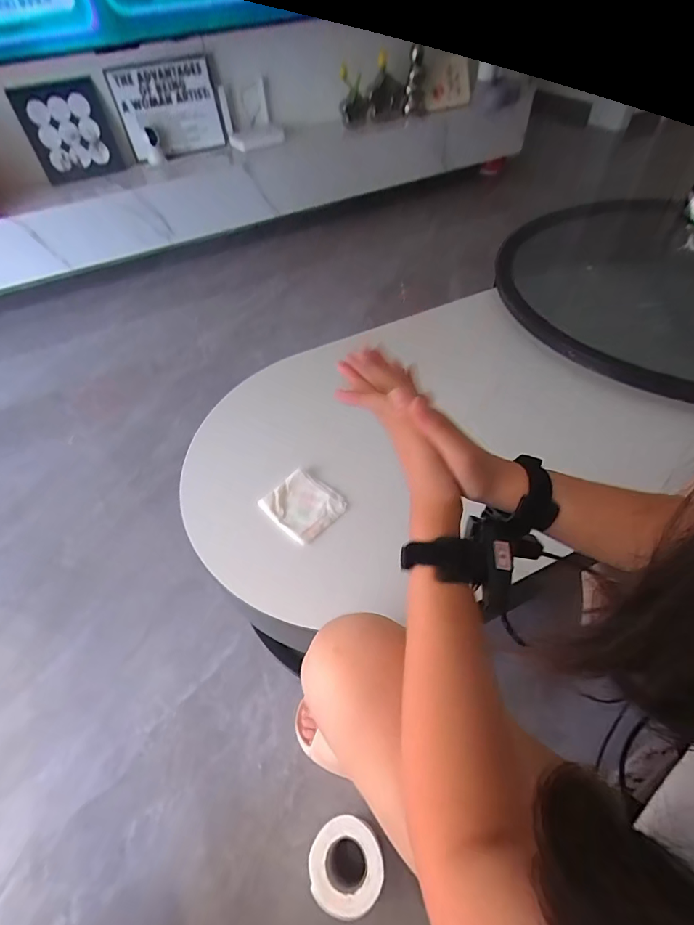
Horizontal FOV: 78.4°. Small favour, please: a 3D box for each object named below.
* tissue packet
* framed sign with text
[{"bbox_3d":[-0.066,0.062,0.632,0.103,0.021,0.089,33,59,28],"label":"tissue packet"},{"bbox_3d":[-0.594,-1.173,1.421,0.324,0.280,0.023,-7,73,-4],"label":"framed sign with text"}]

